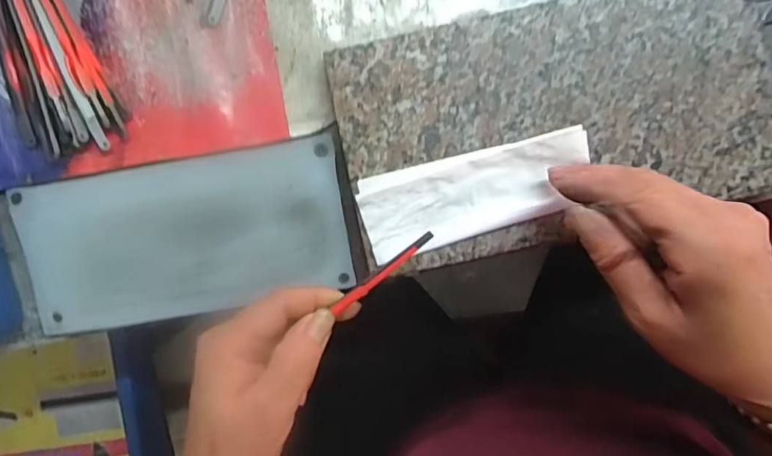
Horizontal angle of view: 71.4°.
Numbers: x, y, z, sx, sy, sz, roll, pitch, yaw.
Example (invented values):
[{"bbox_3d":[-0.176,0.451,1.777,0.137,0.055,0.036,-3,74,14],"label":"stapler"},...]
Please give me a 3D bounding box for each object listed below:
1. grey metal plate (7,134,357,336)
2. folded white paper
[{"bbox_3d":[-0.123,0.006,0.329,0.196,0.013,0.093,-10,96,1],"label":"grey metal plate"},{"bbox_3d":[0.050,-0.020,0.305,0.128,0.012,0.048,-17,91,5],"label":"folded white paper"}]

